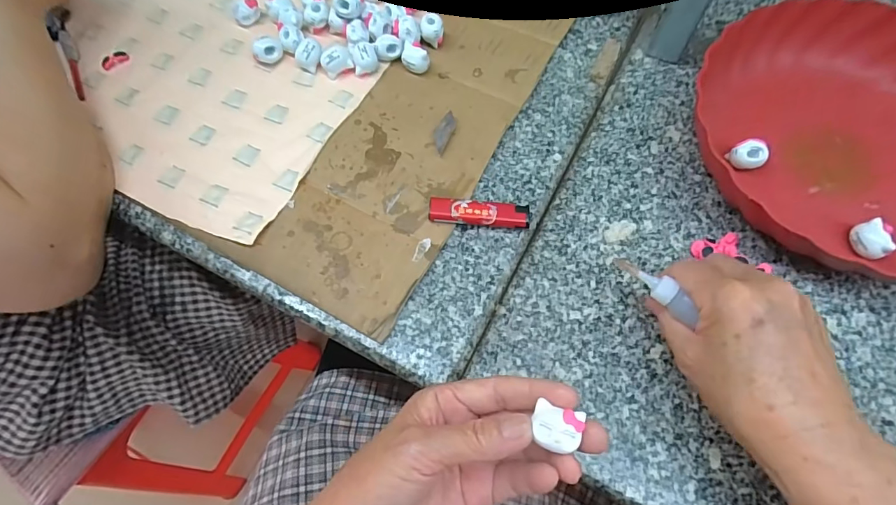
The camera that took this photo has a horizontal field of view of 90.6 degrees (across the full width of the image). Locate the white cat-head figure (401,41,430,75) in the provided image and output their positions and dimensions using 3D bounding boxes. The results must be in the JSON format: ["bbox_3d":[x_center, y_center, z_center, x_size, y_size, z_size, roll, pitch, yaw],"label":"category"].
[{"bbox_3d":[-0.029,-0.168,0.388,0.025,0.020,0.015,35,72,15],"label":"white cat-head figure"}]

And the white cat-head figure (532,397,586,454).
[{"bbox_3d":[0.054,0.086,0.218,0.022,0.005,0.021,20,68,9],"label":"white cat-head figure"}]

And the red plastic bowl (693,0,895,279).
[{"bbox_3d":[0.318,-0.090,0.340,0.234,0.048,0.234,0,67,1],"label":"red plastic bowl"}]

